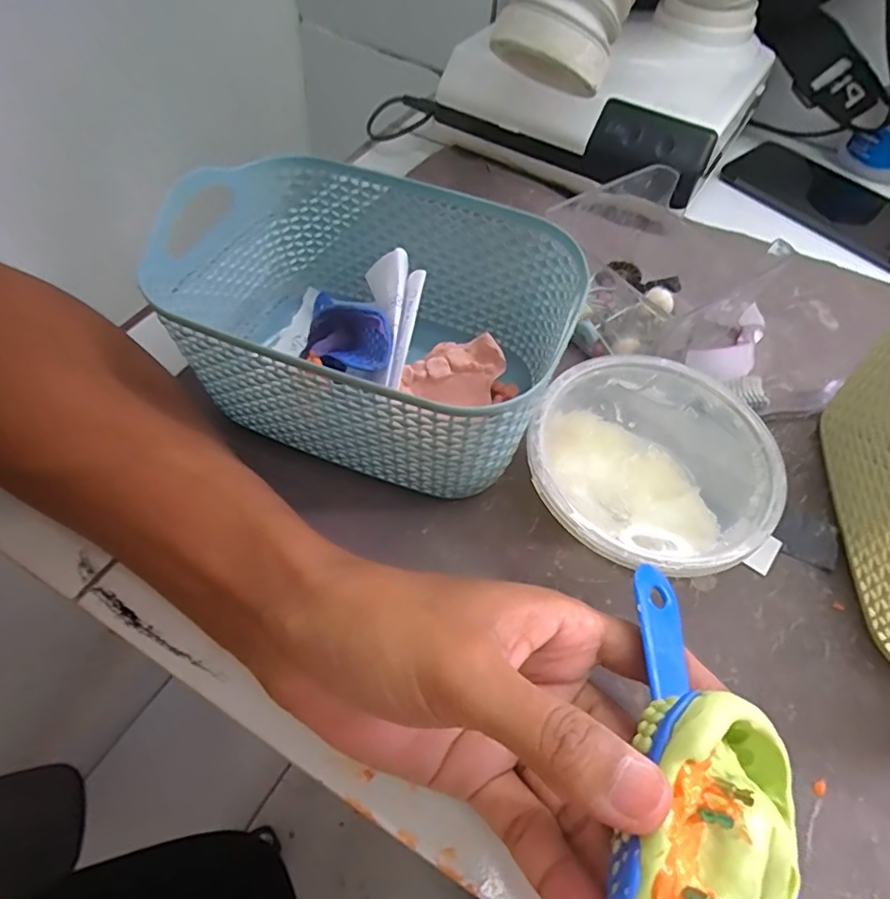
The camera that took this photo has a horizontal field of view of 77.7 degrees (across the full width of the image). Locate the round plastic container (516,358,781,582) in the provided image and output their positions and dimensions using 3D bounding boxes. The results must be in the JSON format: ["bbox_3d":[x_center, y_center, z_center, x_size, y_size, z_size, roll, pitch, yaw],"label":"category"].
[{"bbox_3d":[0.087,0.012,0.247,0.102,0.043,0.099,2,56,-3],"label":"round plastic container"}]

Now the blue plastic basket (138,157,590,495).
[{"bbox_3d":[-0.032,-0.053,0.258,0.155,0.085,0.118,20,58,9],"label":"blue plastic basket"}]

